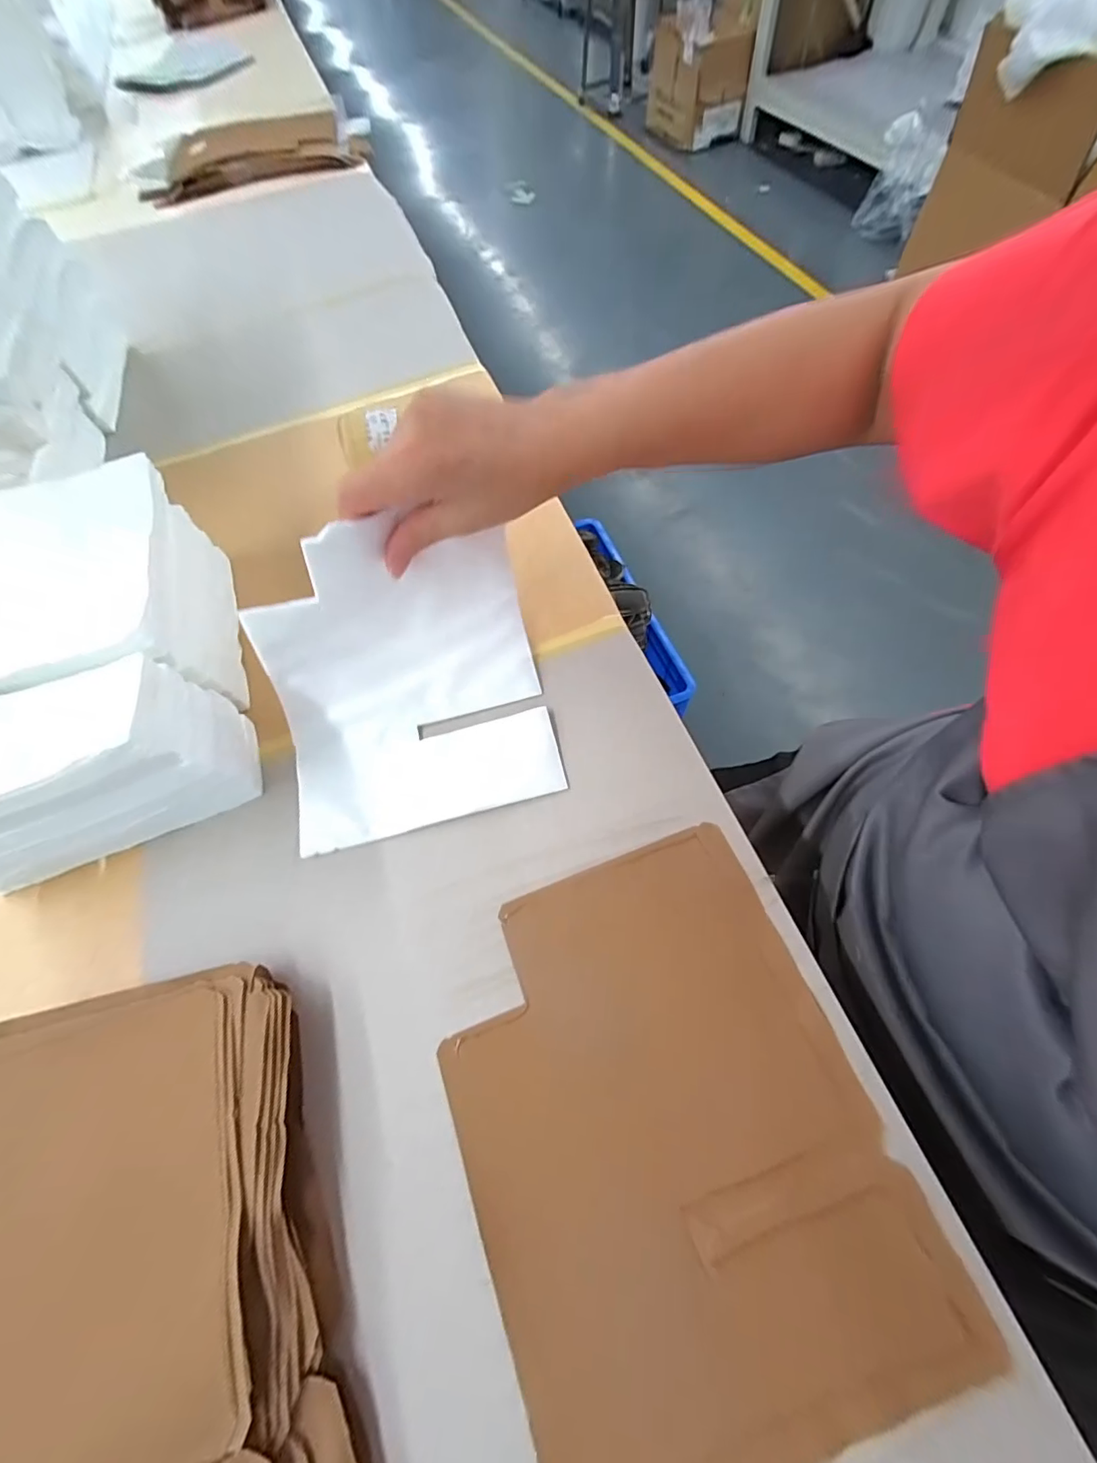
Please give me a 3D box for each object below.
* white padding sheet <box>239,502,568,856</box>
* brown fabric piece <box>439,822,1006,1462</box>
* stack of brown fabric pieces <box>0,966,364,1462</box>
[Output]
[{"bbox_3d":[-0.093,-0.042,0.322,0.169,0.116,0.172,-13,64,-5],"label":"white padding sheet"},{"bbox_3d":[0.057,0.189,0.259,0.190,0.011,0.238,-21,61,-6],"label":"brown fabric piece"},{"bbox_3d":[-0.215,0.272,0.223,0.232,0.034,0.274,-21,64,-6],"label":"stack of brown fabric pieces"}]

